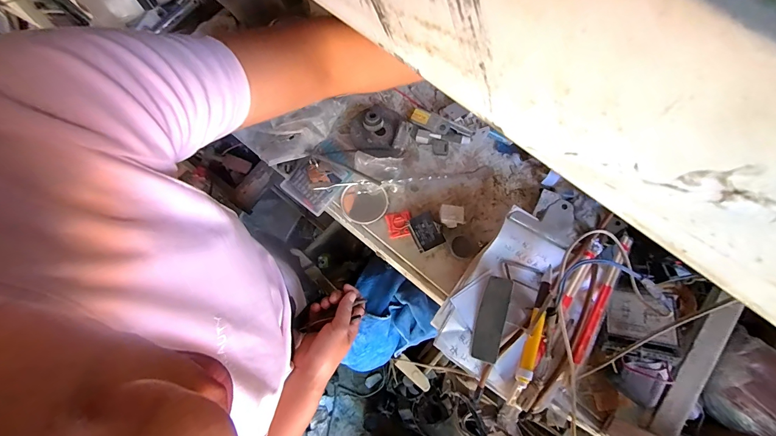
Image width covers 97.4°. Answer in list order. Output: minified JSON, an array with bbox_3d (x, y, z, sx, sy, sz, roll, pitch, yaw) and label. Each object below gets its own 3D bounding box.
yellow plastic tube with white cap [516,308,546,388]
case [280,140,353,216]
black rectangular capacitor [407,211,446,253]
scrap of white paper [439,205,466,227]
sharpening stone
[{"bbox_3d":[0.145,0.131,0.344,0.012,0.011,0.075,19,78,4],"label":"yellow plastic tube with white cap"},{"bbox_3d":[-0.093,-0.057,0.468,0.067,0.015,0.091,39,80,8],"label":"case"},{"bbox_3d":[0.051,0.019,0.455,0.039,0.022,0.047,-25,79,-5],"label":"black rectangular capacitor"},{"bbox_3d":[0.085,-0.003,0.456,0.031,0.016,0.029,0,78,0],"label":"scrap of white paper"},{"bbox_3d":[0.110,0.107,0.364,0.029,0.011,0.087,14,78,3],"label":"sharpening stone"}]

